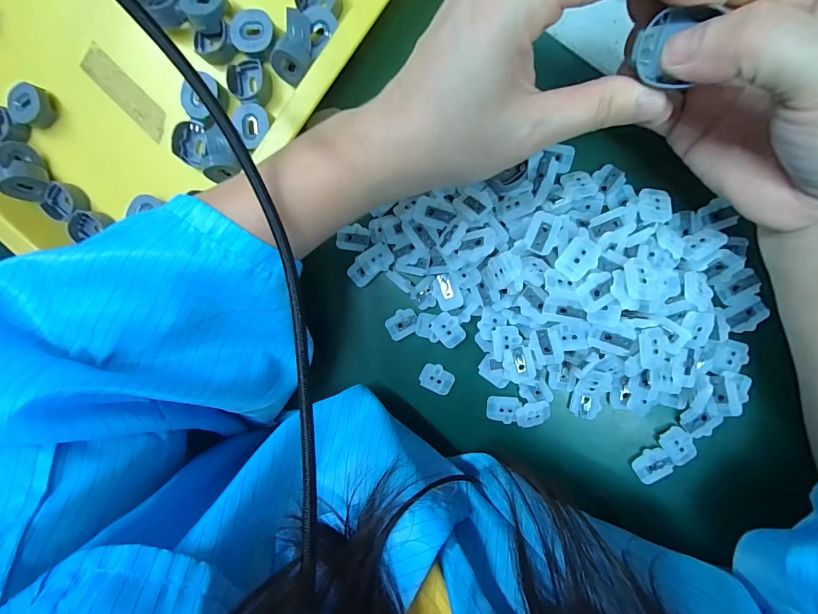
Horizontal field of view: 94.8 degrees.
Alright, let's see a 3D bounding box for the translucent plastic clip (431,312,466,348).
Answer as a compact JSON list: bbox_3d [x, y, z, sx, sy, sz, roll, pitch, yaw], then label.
[{"bbox_3d":[0.025,0.014,0.240,0.017,0.008,0.021,-44,86,9],"label":"translucent plastic clip"}]

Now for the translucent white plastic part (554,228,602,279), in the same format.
[{"bbox_3d":[0.090,-0.027,0.196,0.018,0.005,0.026,39,98,5],"label":"translucent white plastic part"}]

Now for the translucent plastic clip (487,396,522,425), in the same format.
[{"bbox_3d":[0.061,0.066,0.241,0.020,0.006,0.017,3,93,9],"label":"translucent plastic clip"}]

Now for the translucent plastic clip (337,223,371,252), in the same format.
[{"bbox_3d":[-0.037,-0.046,0.249,0.021,0.004,0.016,6,94,9],"label":"translucent plastic clip"}]

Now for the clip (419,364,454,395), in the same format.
[{"bbox_3d":[0.019,0.047,0.248,0.022,0.005,0.017,28,97,7],"label":"clip"}]

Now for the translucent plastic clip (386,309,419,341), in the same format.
[{"bbox_3d":[-0.004,0.011,0.250,0.022,0.005,0.017,-29,88,9],"label":"translucent plastic clip"}]

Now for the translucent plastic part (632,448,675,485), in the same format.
[{"bbox_3d":[0.150,0.098,0.232,0.021,0.005,0.017,-42,86,9],"label":"translucent plastic part"}]

